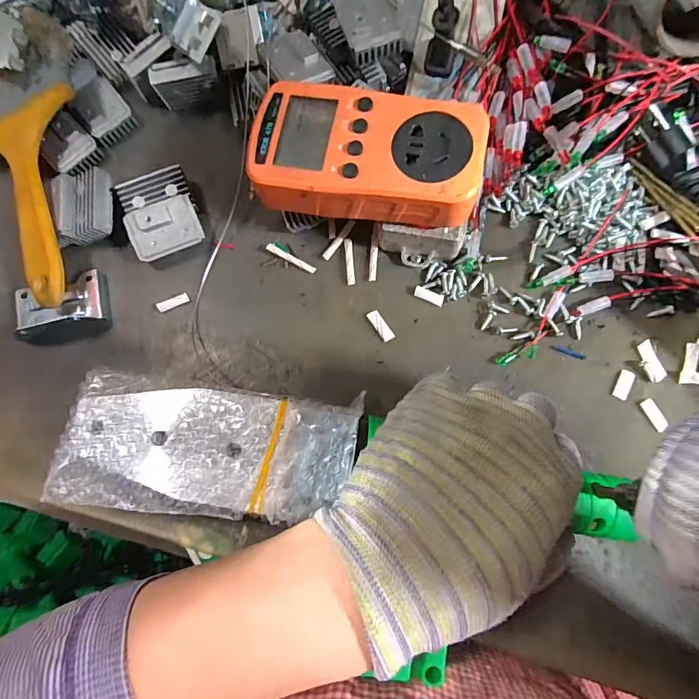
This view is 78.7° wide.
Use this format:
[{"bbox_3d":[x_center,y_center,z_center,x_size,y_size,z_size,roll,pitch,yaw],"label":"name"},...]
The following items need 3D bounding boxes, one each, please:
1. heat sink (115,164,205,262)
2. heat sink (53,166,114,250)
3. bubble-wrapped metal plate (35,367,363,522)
[{"bbox_3d":[-0.127,-0.091,0.290,0.045,0.018,0.056,-17,79,1],"label":"heat sink"},{"bbox_3d":[-0.181,-0.098,0.293,0.038,0.018,0.053,-6,80,3],"label":"heat sink"},{"bbox_3d":[-0.077,0.053,0.227,0.156,0.010,0.067,5,83,4],"label":"bubble-wrapped metal plate"}]

